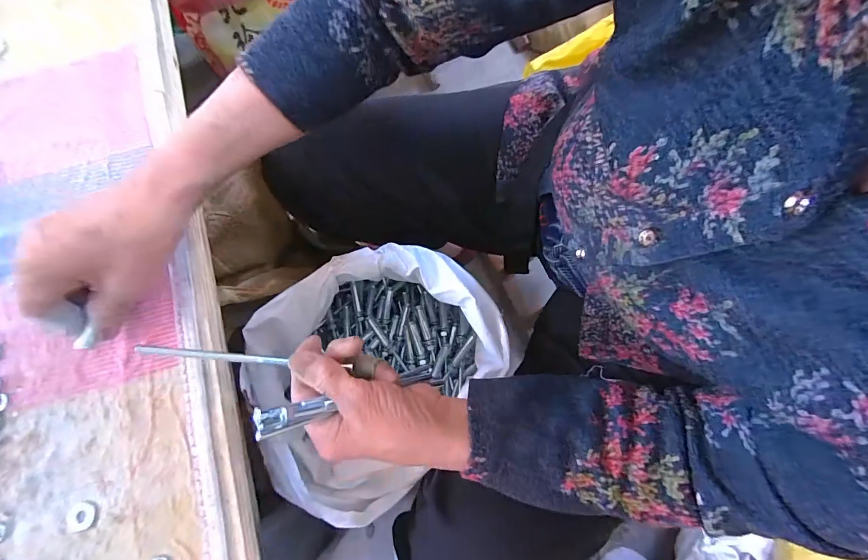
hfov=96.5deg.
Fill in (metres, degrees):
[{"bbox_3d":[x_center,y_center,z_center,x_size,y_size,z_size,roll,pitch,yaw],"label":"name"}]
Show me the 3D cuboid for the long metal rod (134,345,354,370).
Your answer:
[{"bbox_3d":[-0.155,0.054,0.275,0.098,0.004,0.006,8,79,-12],"label":"long metal rod"}]

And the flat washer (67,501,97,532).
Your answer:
[{"bbox_3d":[-0.254,0.170,0.278,0.021,0.004,0.019,-14,79,-2],"label":"flat washer"}]

